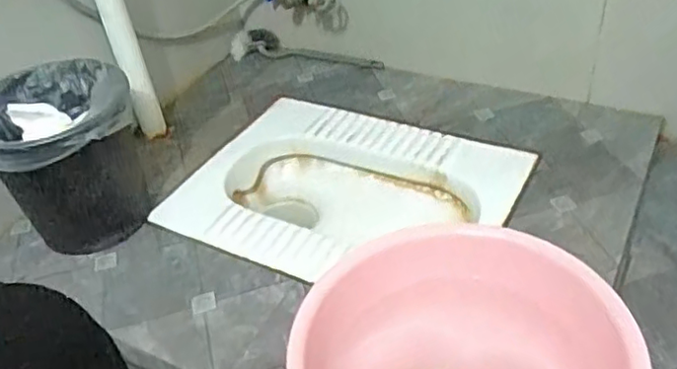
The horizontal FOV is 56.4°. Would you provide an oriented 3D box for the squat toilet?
[{"bbox_3d":[0.019,0.035,1.133,0.555,0.135,0.420,13,44,23],"label":"squat toilet"}]

